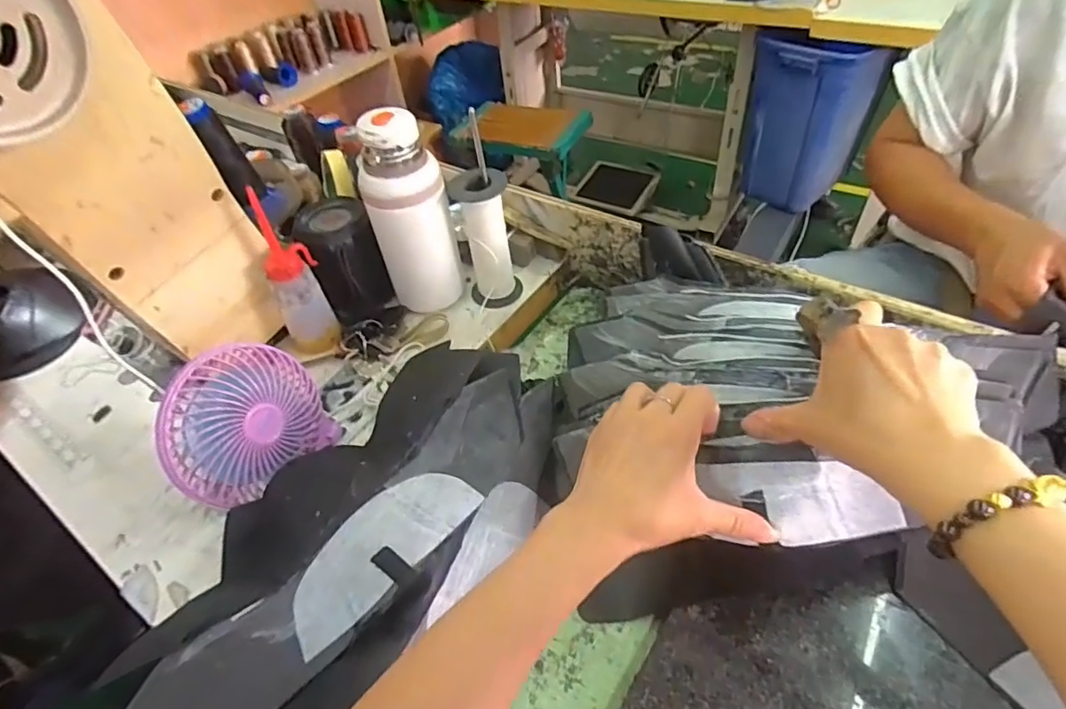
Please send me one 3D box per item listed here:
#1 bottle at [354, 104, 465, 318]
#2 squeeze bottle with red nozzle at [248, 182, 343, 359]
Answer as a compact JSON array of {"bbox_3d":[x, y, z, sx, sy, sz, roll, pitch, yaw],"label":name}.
[{"bbox_3d":[-0.125,-0.140,0.566,0.065,0.203,0.069,25,55,27],"label":"bottle"},{"bbox_3d":[-0.241,-0.073,0.557,0.044,0.169,0.055,12,50,17],"label":"squeeze bottle with red nozzle"}]

